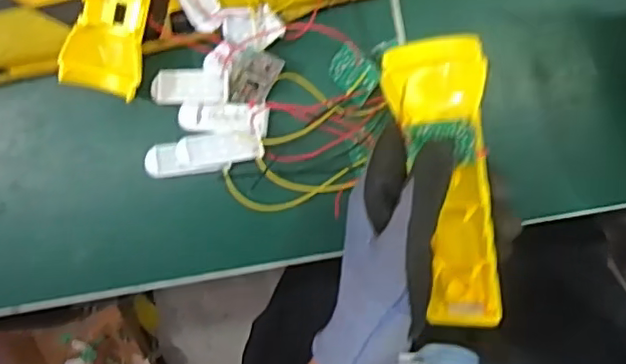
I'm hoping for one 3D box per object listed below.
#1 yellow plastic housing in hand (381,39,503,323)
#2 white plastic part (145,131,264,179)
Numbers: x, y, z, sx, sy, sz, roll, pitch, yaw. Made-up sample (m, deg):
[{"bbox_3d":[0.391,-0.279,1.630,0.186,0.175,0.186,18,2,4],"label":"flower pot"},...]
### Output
[{"bbox_3d":[0.075,0.006,0.335,0.047,0.018,0.166,-10,109,6],"label":"yellow plastic housing in hand"},{"bbox_3d":[-0.072,-0.018,0.392,0.079,0.008,0.024,-7,91,6],"label":"white plastic part"}]

